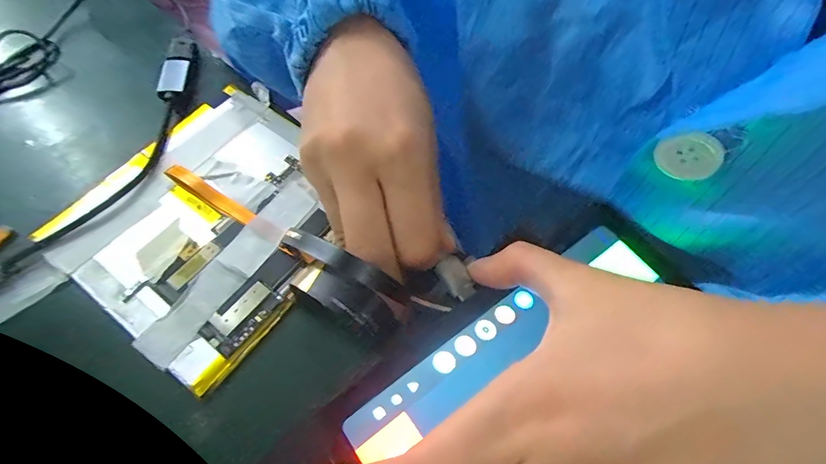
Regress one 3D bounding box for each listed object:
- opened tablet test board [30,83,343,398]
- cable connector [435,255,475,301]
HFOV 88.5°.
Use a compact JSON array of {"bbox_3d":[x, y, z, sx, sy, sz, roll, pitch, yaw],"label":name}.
[{"bbox_3d":[-0.098,-0.010,0.212,0.122,0.010,0.126,33,67,17],"label":"opened tablet test board"},{"bbox_3d":[0.018,0.019,0.174,0.010,0.004,0.017,-31,64,-12],"label":"cable connector"}]

